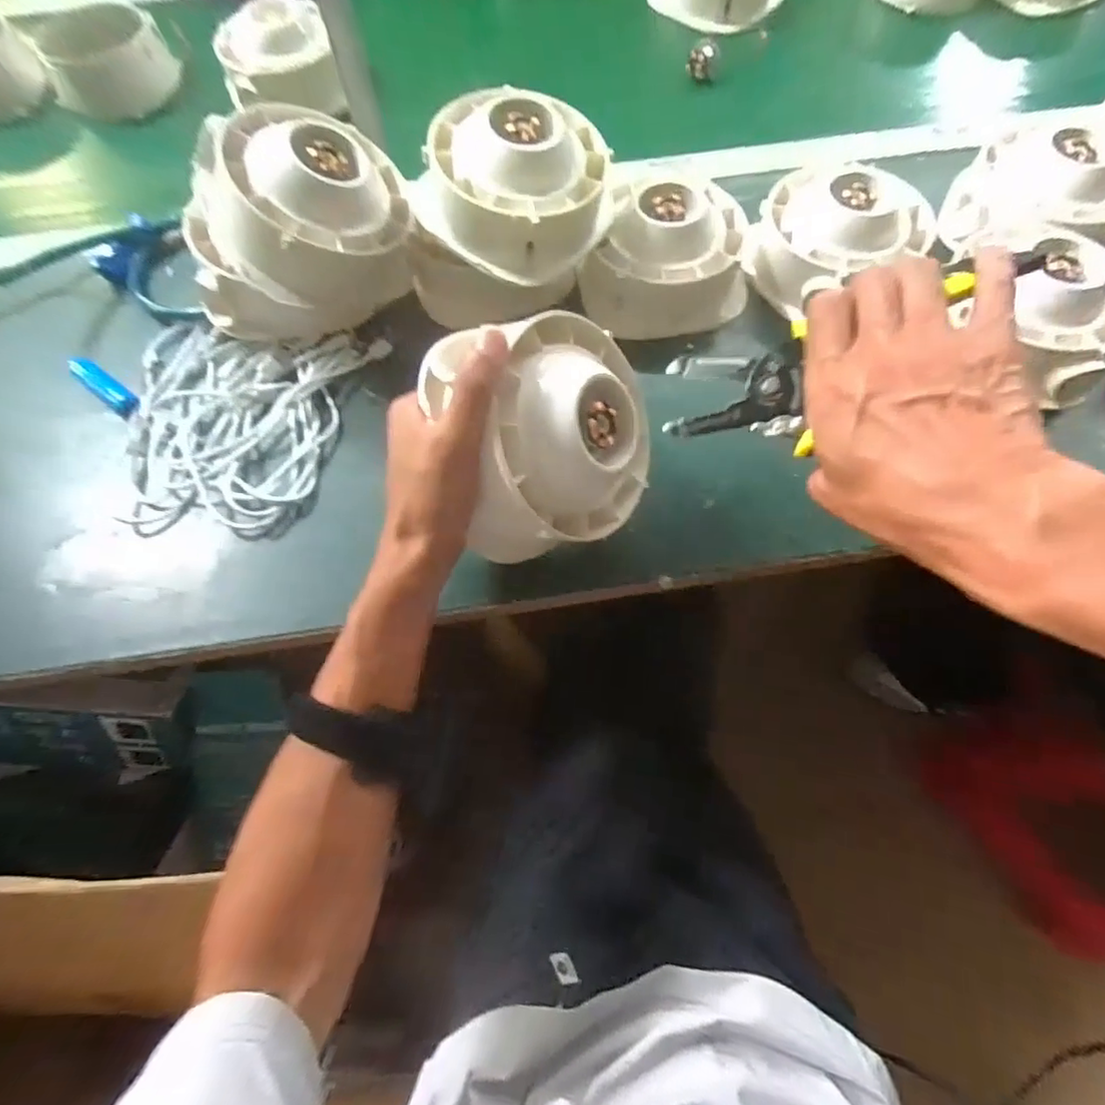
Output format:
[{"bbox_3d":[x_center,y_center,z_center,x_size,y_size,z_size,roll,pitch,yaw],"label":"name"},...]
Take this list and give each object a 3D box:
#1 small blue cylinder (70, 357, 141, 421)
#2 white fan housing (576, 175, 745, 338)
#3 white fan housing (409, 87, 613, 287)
[{"bbox_3d":[-0.348,-0.130,0.473,0.073,0.021,0.019,35,70,16],"label":"small blue cylinder"},{"bbox_3d":[0.094,-0.242,0.488,0.131,0.069,0.121,6,65,3],"label":"white fan housing"},{"bbox_3d":[-0.027,-0.276,0.446,0.129,0.077,0.130,24,68,12],"label":"white fan housing"}]

